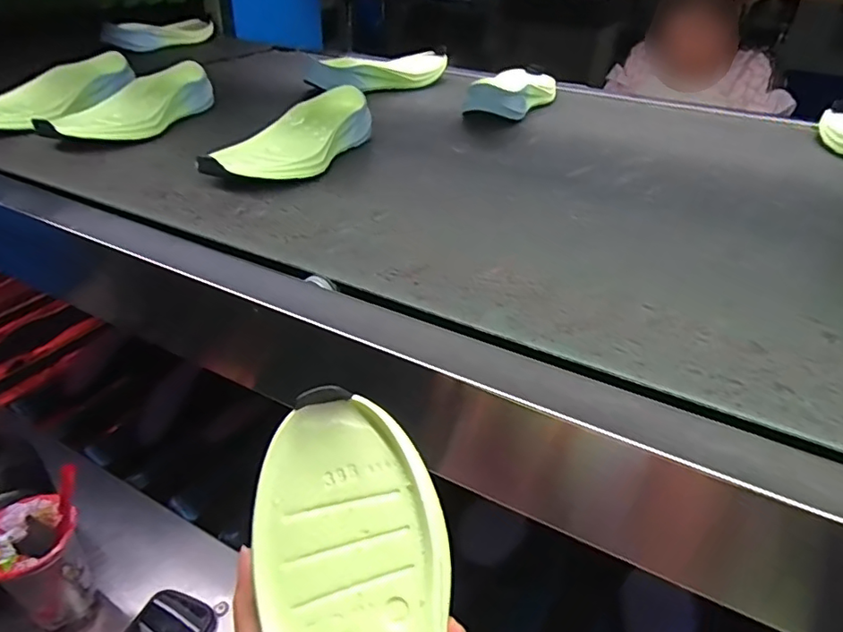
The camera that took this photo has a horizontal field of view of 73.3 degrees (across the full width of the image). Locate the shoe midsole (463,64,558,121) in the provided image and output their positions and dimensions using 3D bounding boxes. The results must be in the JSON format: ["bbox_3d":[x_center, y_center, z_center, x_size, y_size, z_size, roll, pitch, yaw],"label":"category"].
[{"bbox_3d":[0.148,-0.346,0.867,0.094,0.049,0.271,14,37,16],"label":"shoe midsole"}]

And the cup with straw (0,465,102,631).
[{"bbox_3d":[-0.399,0.247,0.588,0.090,0.194,0.085,2,37,-1],"label":"cup with straw"}]

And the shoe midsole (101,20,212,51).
[{"bbox_3d":[-0.535,-0.578,1.162,0.081,0.054,0.300,11,38,11],"label":"shoe midsole"}]

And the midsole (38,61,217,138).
[{"bbox_3d":[-0.372,-0.265,0.718,0.090,0.054,0.262,15,39,16],"label":"midsole"}]

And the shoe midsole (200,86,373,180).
[{"bbox_3d":[-0.142,-0.200,0.635,0.091,0.053,0.262,16,37,19],"label":"shoe midsole"}]

